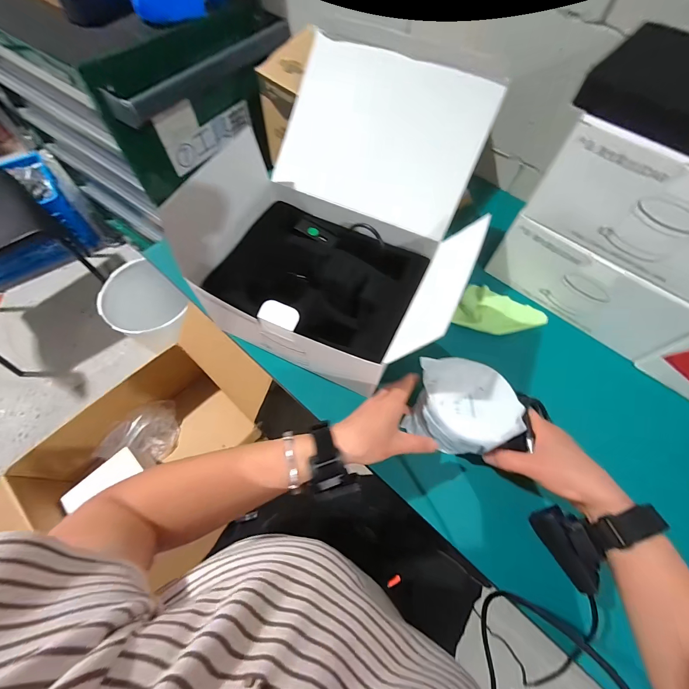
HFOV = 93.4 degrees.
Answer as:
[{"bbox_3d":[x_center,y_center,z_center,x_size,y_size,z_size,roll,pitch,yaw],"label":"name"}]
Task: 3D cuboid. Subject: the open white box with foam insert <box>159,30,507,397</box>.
[{"bbox_3d":[-0.002,-0.170,0.447,0.287,0.220,0.363,27,66,11],"label":"open white box with foam insert"}]

